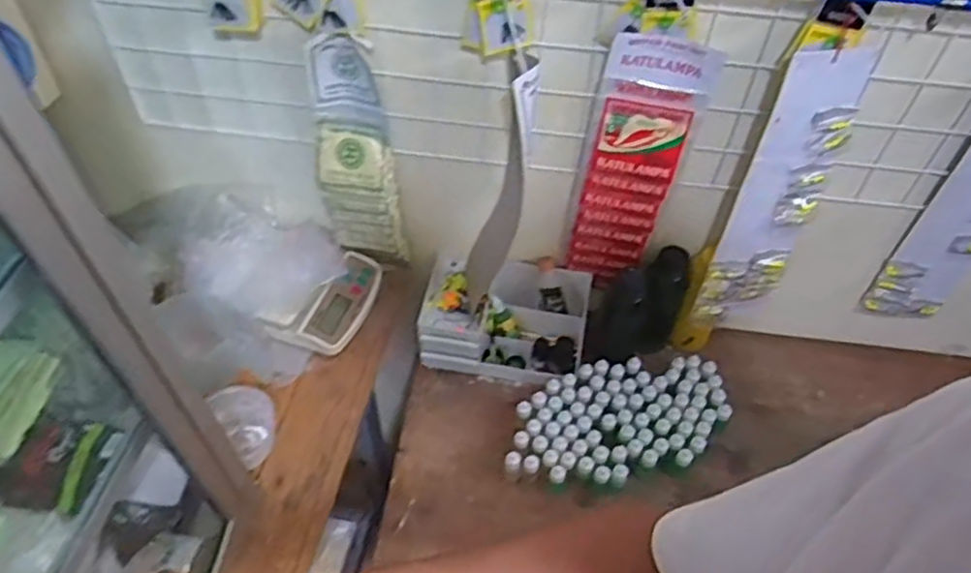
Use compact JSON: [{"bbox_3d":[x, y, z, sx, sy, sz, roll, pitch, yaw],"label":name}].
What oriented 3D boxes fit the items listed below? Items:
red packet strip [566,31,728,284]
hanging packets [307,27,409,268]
[{"bbox_3d":[0.180,-0.137,0.890,0.111,0.375,0.026,11,50,6],"label":"red packet strip"},{"bbox_3d":[-0.157,-0.155,0.924,0.114,0.324,0.056,-3,50,-6],"label":"hanging packets"}]

